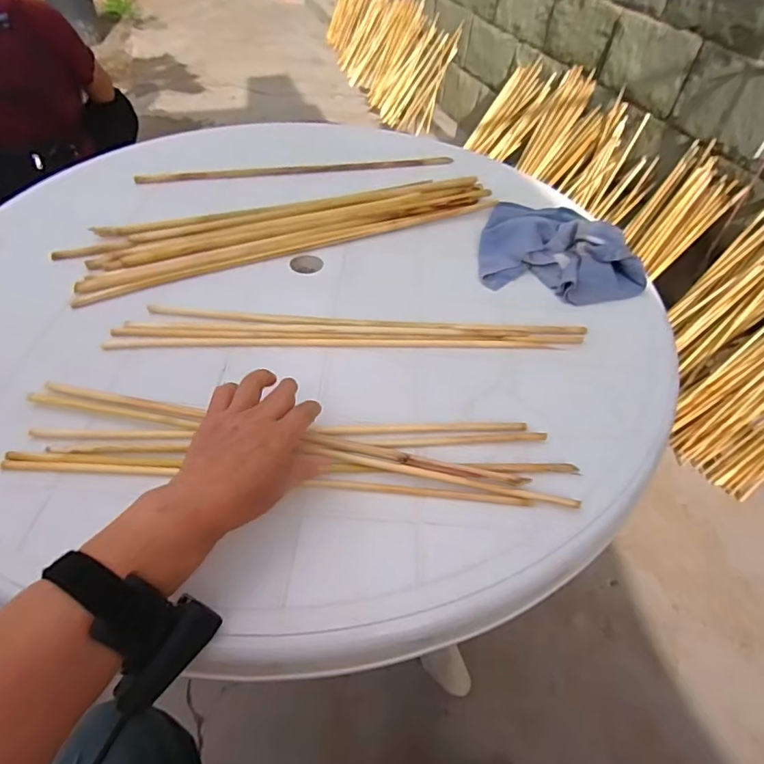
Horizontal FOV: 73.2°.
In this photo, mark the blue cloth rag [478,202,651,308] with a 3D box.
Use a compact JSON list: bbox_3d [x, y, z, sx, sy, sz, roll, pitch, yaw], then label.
[{"bbox_3d":[0.228,-0.178,0.665,0.197,0.047,0.193,8,47,2],"label":"blue cloth rag"}]

